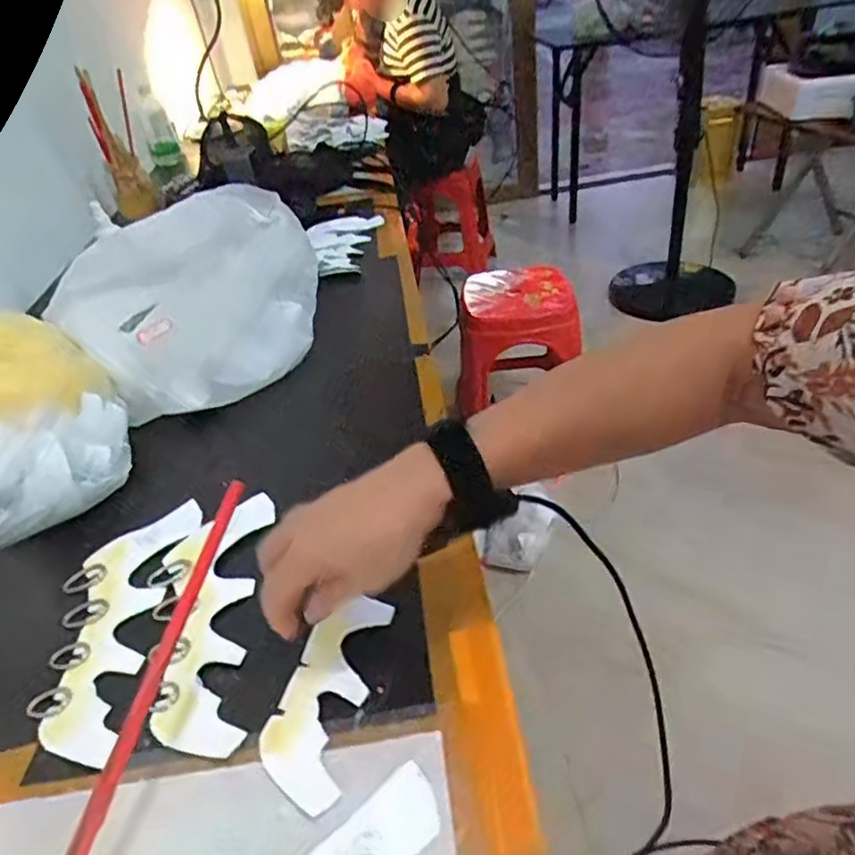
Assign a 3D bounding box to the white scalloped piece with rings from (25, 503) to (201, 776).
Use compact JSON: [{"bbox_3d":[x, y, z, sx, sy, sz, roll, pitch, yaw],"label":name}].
[{"bbox_3d":[-0.236,0.140,0.457,0.087,0.014,0.207,-9,39,5],"label":"white scalloped piece with rings"}]

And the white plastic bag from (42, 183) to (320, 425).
[{"bbox_3d":[-0.246,-0.140,0.689,0.280,0.166,0.217,-26,41,-16],"label":"white plastic bag"}]

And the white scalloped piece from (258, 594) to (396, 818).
[{"bbox_3d":[-0.064,0.164,0.386,0.054,0.008,0.132,1,40,14],"label":"white scalloped piece"}]

